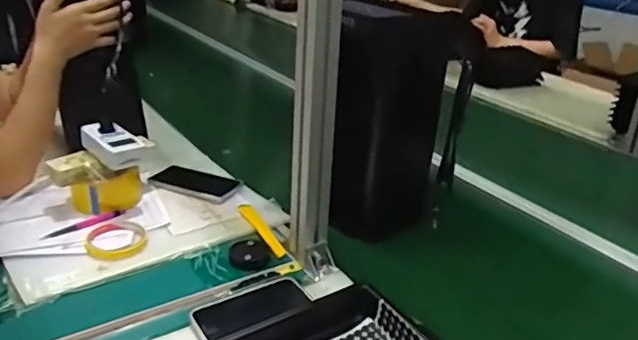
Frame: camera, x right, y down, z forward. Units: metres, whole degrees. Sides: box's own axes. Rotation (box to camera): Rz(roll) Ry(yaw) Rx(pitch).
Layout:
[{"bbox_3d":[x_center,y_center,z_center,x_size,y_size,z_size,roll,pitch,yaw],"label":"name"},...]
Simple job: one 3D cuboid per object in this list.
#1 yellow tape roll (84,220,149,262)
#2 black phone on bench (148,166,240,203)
[{"bbox_3d":[-0.301,0.106,0.871,0.086,0.012,0.105,-15,31,-29],"label":"yellow tape roll"},{"bbox_3d":[-0.217,0.020,1.051,0.162,0.010,0.089,14,30,23],"label":"black phone on bench"}]

